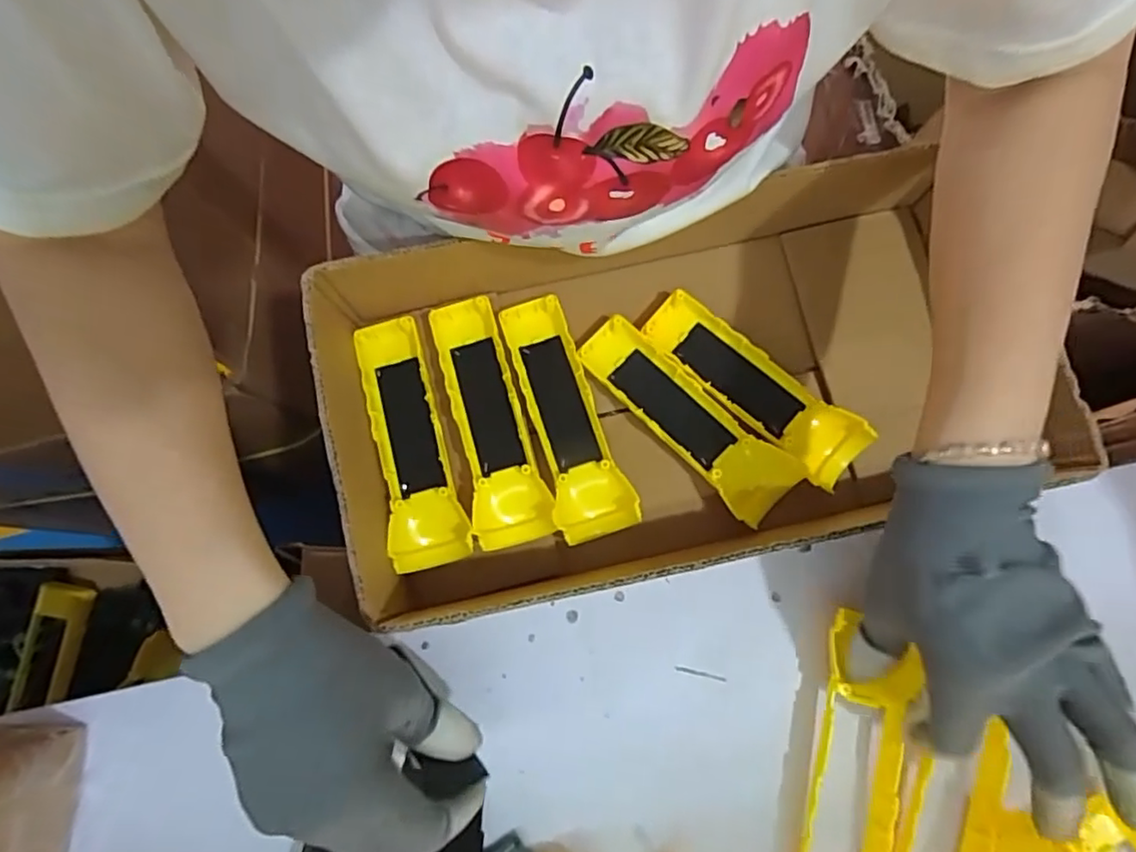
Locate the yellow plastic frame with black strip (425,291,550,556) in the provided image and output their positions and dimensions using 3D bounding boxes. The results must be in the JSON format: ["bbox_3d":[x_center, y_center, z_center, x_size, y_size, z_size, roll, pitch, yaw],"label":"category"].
[{"bbox_3d":[-0.050,-0.004,0.403,0.046,0.024,0.162,-14,77,-2],"label":"yellow plastic frame with black strip"}]

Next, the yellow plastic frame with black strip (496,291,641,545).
[{"bbox_3d":[-0.004,-0.008,0.411,0.049,0.023,0.163,-19,77,-3],"label":"yellow plastic frame with black strip"}]

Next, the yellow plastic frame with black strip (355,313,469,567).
[{"bbox_3d":[-0.104,0.010,0.405,0.046,0.028,0.159,-17,77,-3],"label":"yellow plastic frame with black strip"}]

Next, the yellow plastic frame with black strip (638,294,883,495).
[{"bbox_3d":[0.122,-0.026,0.416,0.159,0.027,0.046,38,80,9],"label":"yellow plastic frame with black strip"}]

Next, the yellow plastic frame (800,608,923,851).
[{"bbox_3d":[0.150,0.185,0.328,0.048,0.028,0.163,9,82,4],"label":"yellow plastic frame"}]

